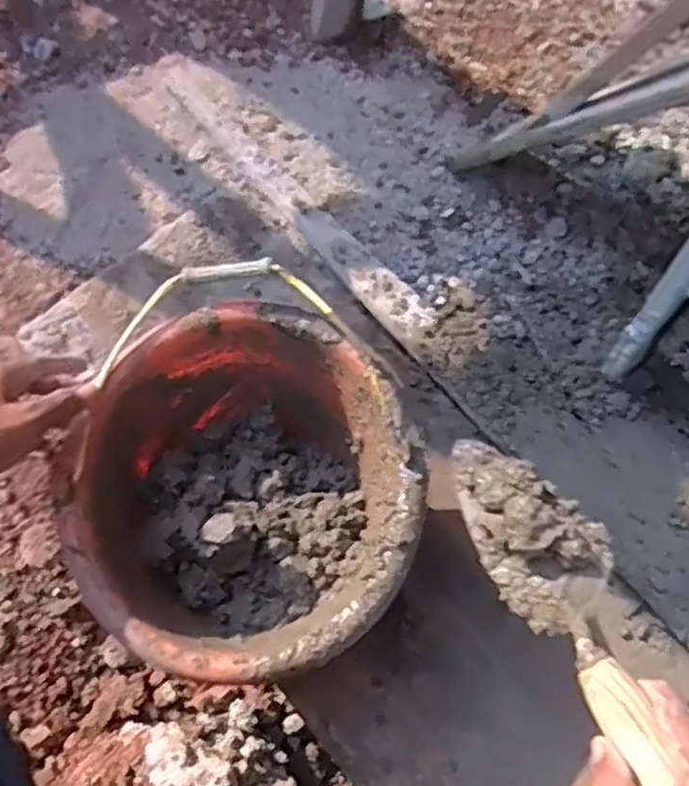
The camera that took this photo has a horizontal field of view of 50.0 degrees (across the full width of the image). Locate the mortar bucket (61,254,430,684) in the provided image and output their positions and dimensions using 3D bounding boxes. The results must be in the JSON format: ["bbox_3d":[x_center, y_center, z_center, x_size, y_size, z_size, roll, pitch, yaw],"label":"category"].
[{"bbox_3d":[-0.076,0.091,0.633,0.279,0.197,0.275,-1,65,2],"label":"mortar bucket"}]

